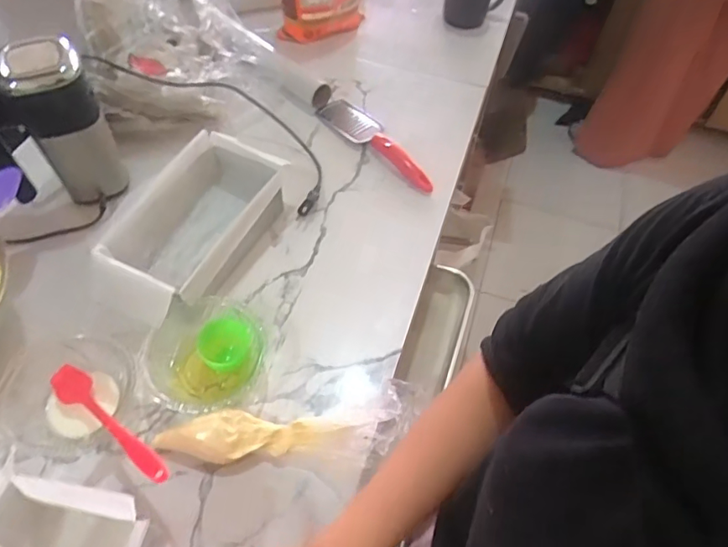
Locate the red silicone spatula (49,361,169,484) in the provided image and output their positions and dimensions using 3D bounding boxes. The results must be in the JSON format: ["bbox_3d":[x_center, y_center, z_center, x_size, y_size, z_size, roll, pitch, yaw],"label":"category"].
[{"bbox_3d":[-0.234,0.133,0.480,0.200,0.017,0.030,21,54,37],"label":"red silicone spatula"}]

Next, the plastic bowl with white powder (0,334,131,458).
[{"bbox_3d":[-0.293,0.116,0.516,0.120,0.054,0.110,1,55,-2],"label":"plastic bowl with white powder"}]

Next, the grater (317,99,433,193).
[{"bbox_3d":[0.022,-0.192,0.766,0.054,0.029,0.231,-33,62,-23],"label":"grater"}]

